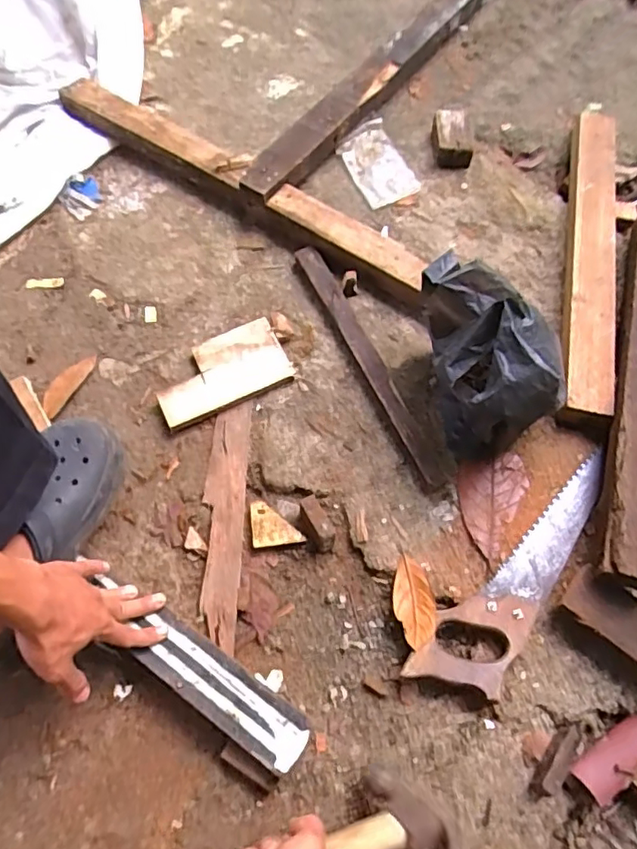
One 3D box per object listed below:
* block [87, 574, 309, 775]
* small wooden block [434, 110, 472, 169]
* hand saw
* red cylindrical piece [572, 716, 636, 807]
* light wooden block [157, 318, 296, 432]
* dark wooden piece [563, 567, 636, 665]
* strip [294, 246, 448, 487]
[{"bbox_3d":[-0.121,0.242,0.584,0.255,0.013,0.058,31,69,17],"label":"block"},{"bbox_3d":[0.217,-0.468,0.956,0.062,0.039,0.104,0,64,2],"label":"small wooden block"},{"bbox_3d":[0.224,0.154,0.648,0.084,0.033,0.333,34,69,16],"label":"hand saw"},{"bbox_3d":[0.292,0.320,0.573,0.101,0.034,0.043,-33,67,-13],"label":"red cylindrical piece"},{"bbox_3d":[-0.131,-0.069,0.781,0.174,0.026,0.102,-25,67,-11],"label":"light wooden block"},{"bbox_3d":[0.324,0.210,0.590,0.146,0.013,0.057,36,70,18],"label":"dark wooden piece"},{"bbox_3d":[0.064,-0.093,0.775,0.033,0.033,0.402,-22,66,-10],"label":"strip"}]

